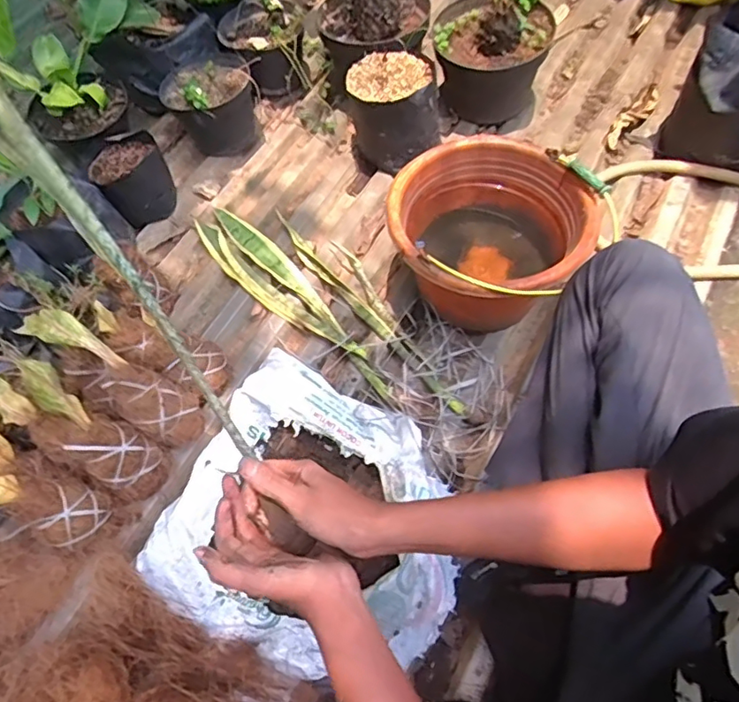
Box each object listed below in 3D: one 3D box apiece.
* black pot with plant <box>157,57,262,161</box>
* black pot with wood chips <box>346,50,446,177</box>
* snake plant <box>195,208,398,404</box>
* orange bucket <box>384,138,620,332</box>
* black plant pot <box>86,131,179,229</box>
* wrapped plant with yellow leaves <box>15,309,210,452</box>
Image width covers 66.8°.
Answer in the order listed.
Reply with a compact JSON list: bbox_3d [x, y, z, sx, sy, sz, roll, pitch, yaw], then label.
[{"bbox_3d":[-0.301,-0.472,1.088,0.160,0.149,0.172,0,61,0],"label":"black pot with plant"},{"bbox_3d":[0.044,-0.423,1.025,0.170,0.164,0.142,5,61,3],"label":"black pot with wood chips"},{"bbox_3d":[-0.132,-0.087,0.929,0.091,0.035,0.492,-36,67,-18],"label":"snake plant"},{"bbox_3d":[0.171,-0.151,0.845,0.274,0.204,0.259,0,61,0],"label":"orange bucket"},{"bbox_3d":[-0.429,-0.310,1.033,0.126,0.109,0.115,0,61,0],"label":"black plant pot"},{"bbox_3d":[-0.354,0.034,0.784,0.281,0.107,0.080,41,67,-15],"label":"wrapped plant with yellow leaves"}]

